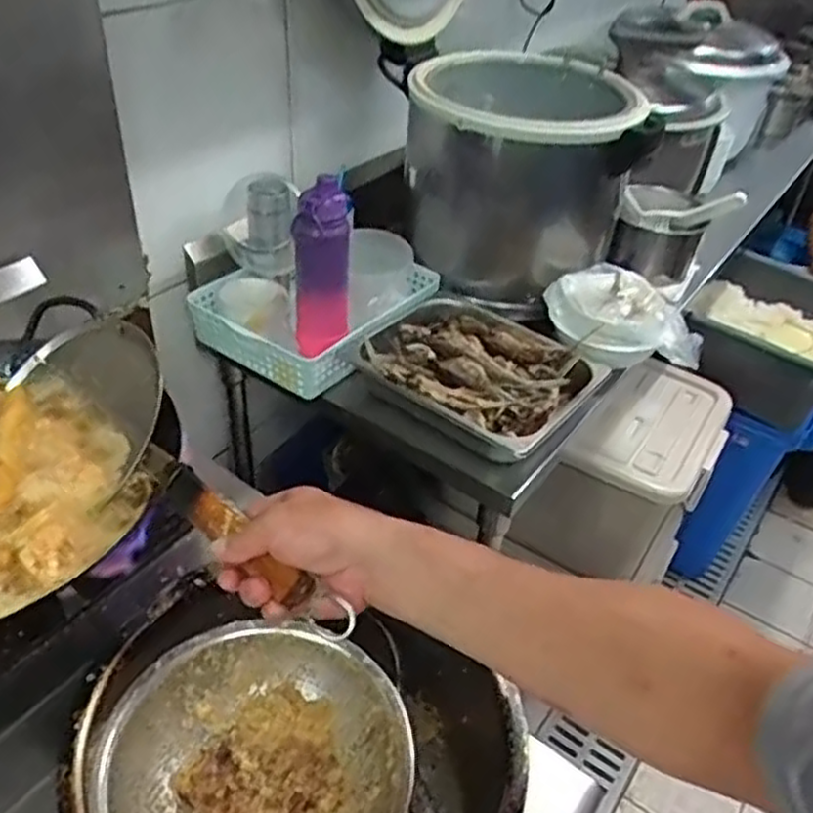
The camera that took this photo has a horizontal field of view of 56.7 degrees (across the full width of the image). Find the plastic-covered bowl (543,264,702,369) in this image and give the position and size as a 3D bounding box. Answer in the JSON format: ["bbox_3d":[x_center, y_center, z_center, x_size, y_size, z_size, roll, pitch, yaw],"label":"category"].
[{"bbox_3d":[0.344,-0.146,1.193,0.237,0.083,0.147,12,39,10],"label":"plastic-covered bowl"}]

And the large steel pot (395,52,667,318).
[{"bbox_3d":[0.184,-0.402,1.272,0.360,0.358,0.346,2,39,-2],"label":"large steel pot"}]

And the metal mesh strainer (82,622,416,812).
[{"bbox_3d":[-0.119,0.295,0.593,0.226,0.080,0.216,2,39,-2],"label":"metal mesh strainer"}]

